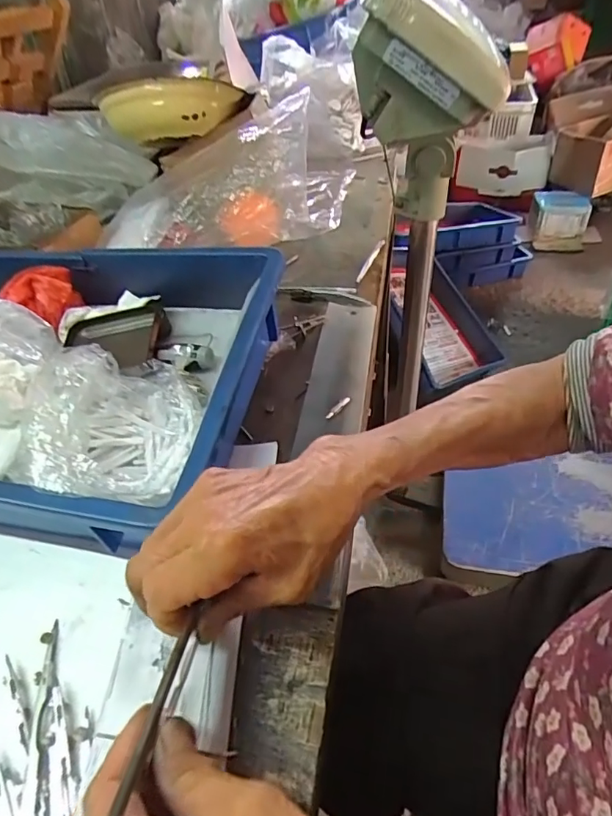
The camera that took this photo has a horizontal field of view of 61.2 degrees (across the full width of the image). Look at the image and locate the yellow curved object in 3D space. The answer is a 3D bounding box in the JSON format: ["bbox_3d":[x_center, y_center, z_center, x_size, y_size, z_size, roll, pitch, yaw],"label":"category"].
[{"bbox_3d":[-0.177,-0.405,0.698,0.197,0.071,0.055,-9,43,-4],"label":"yellow curved object"}]

